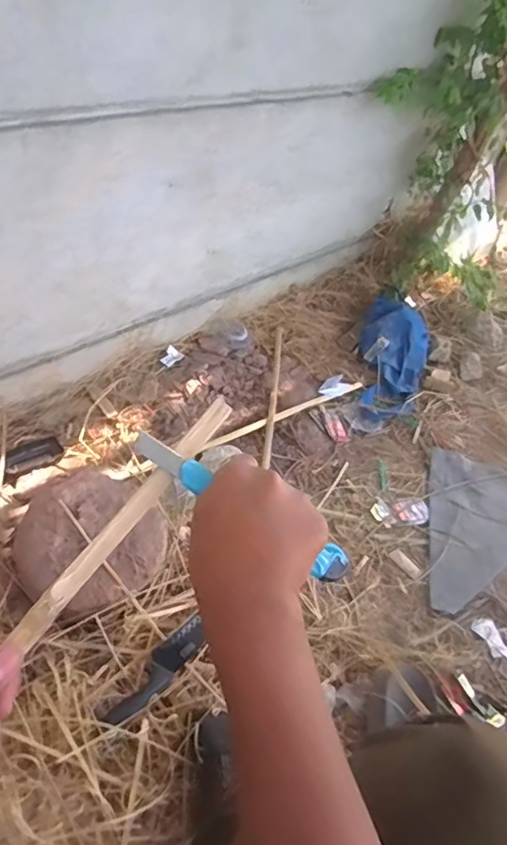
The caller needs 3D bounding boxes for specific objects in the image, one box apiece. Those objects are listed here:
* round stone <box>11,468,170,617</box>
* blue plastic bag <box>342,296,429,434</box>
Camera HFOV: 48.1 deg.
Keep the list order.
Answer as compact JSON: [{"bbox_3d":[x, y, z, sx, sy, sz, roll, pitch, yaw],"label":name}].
[{"bbox_3d":[-0.248,0.185,0.871,0.212,0.105,0.202,8,45,-8],"label":"round stone"},{"bbox_3d":[0.330,-0.144,1.397,0.178,0.092,0.399,17,58,10],"label":"blue plastic bag"}]

